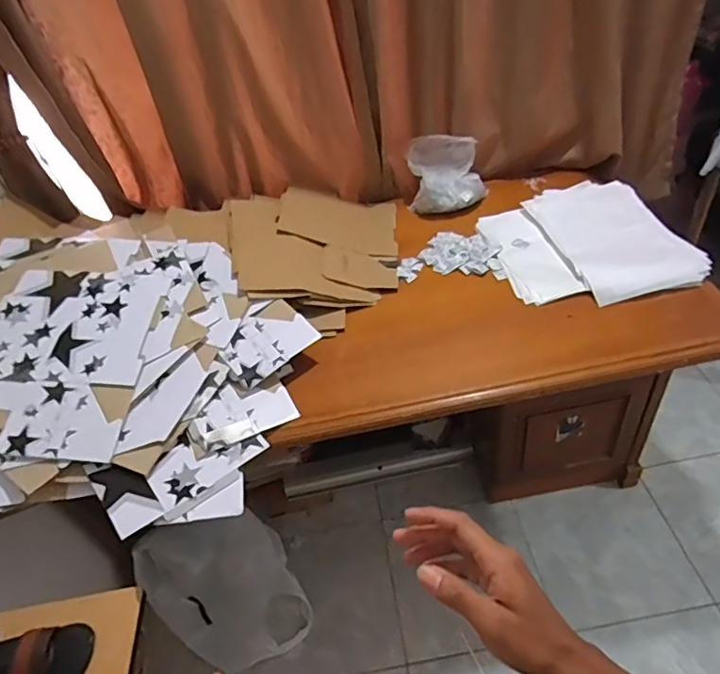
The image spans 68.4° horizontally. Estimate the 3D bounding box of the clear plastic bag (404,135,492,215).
[{"bbox_3d":[0.235,-0.438,1.456,0.223,0.192,0.139,5,34,9],"label":"clear plastic bag"}]

